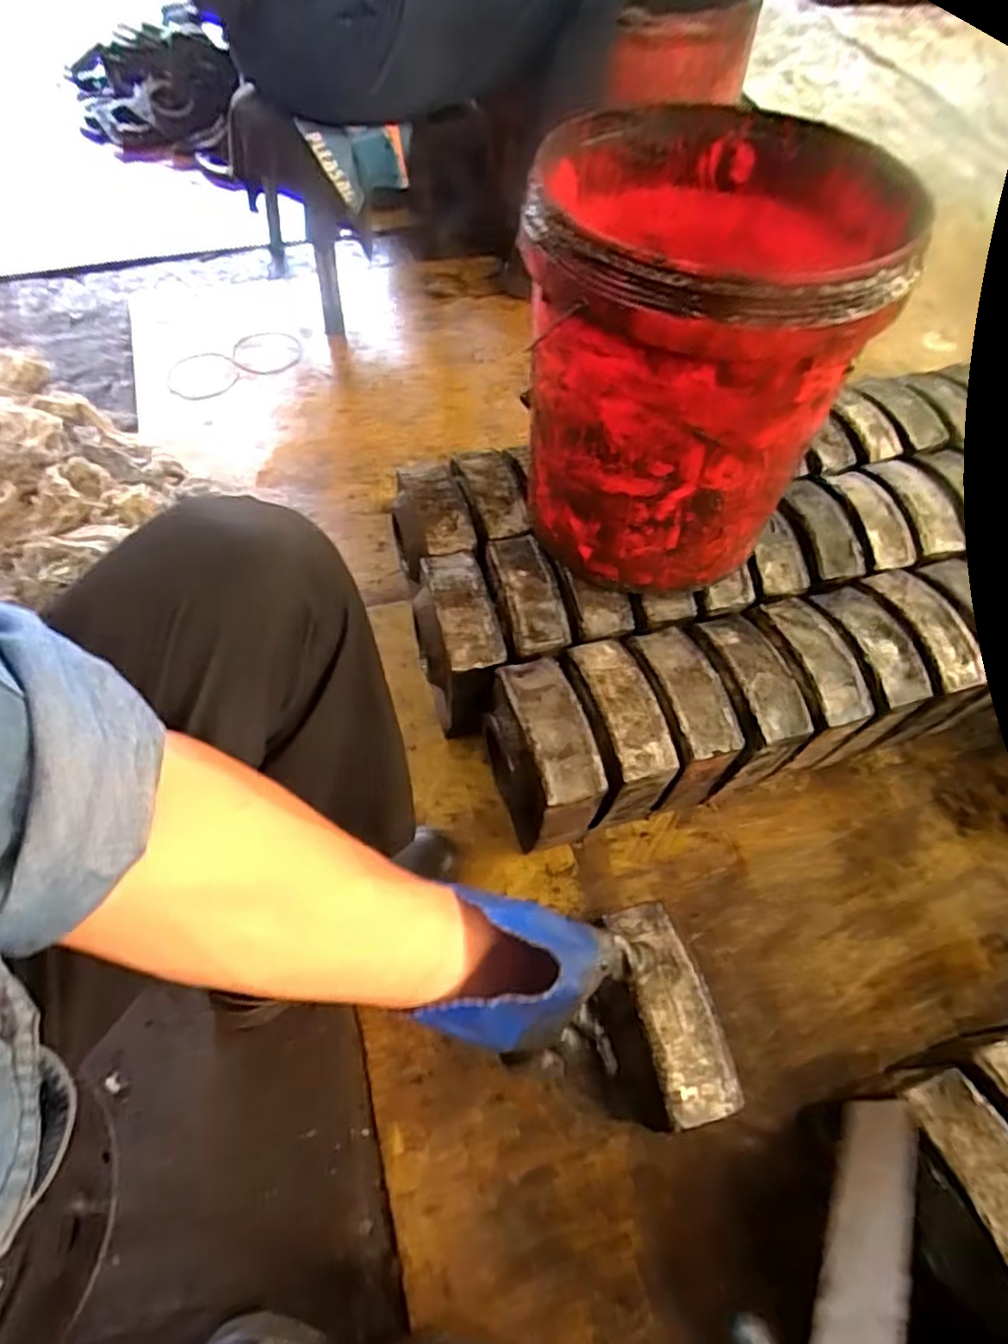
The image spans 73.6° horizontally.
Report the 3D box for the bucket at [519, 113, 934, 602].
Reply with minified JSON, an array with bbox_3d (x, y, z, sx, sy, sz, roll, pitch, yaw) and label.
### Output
[{"bbox_3d":[0.160,-0.284,0.661,0.286,0.348,0.319,11,58,3],"label":"bucket"}]

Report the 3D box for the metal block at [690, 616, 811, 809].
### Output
[{"bbox_3d":[0.256,0.045,0.771,0.075,0.185,0.154,-11,60,-10],"label":"metal block"}]

